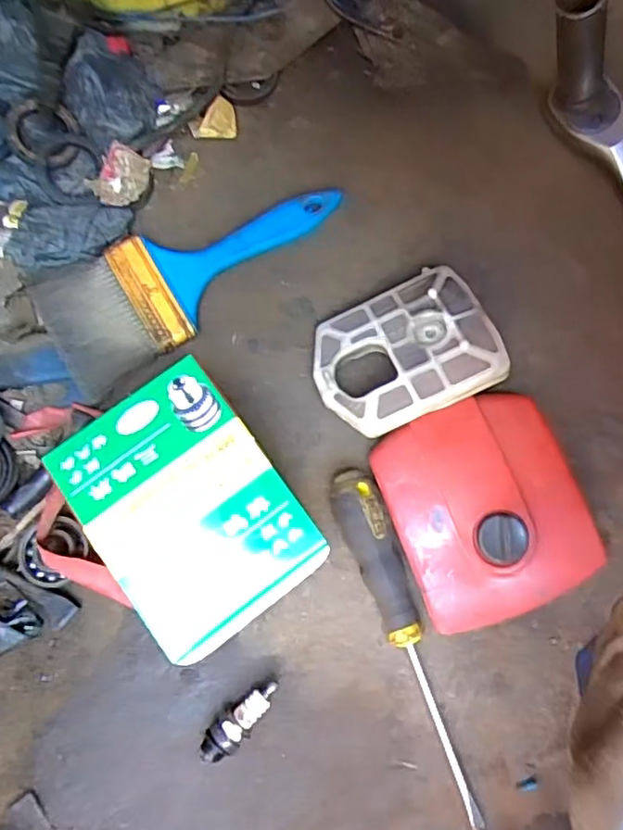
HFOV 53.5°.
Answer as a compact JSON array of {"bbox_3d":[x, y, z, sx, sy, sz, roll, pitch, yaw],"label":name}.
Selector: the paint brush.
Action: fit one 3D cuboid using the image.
[{"bbox_3d":[-0.071,-0.094,0.377,0.193,0.014,0.073,-36,95,-16],"label":"paint brush"}]

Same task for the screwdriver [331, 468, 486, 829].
[{"bbox_3d":[0.049,0.115,0.321,0.026,0.025,0.181,-19,74,-5],"label":"screwdriver"}]

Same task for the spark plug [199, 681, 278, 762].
[{"bbox_3d":[-0.037,0.155,0.315,0.016,0.015,0.046,40,78,11],"label":"spark plug"}]

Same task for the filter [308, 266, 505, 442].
[{"bbox_3d":[0.052,-0.037,0.360,0.100,0.035,0.080,-22,75,-6],"label":"filter"}]

